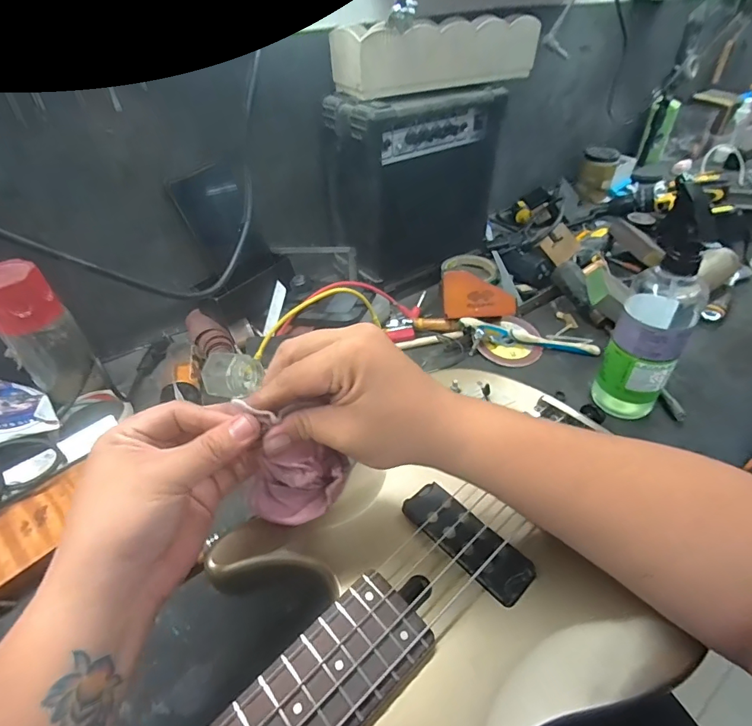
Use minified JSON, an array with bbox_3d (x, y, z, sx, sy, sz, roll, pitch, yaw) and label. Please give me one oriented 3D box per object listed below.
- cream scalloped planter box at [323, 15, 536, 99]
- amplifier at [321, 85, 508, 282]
[{"bbox_3d":[0.079,-0.403,0.573,0.266,0.066,0.081,-21,45,-21],"label":"cream scalloped planter box"},{"bbox_3d":[0.057,-0.272,0.659,0.235,0.222,0.117,-28,48,-27],"label":"amplifier"}]

